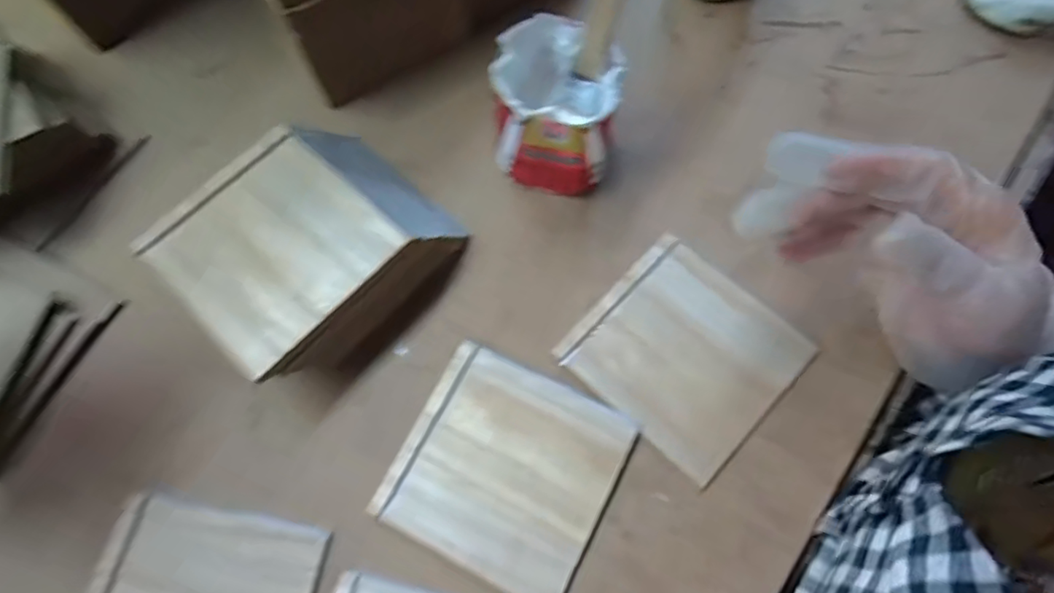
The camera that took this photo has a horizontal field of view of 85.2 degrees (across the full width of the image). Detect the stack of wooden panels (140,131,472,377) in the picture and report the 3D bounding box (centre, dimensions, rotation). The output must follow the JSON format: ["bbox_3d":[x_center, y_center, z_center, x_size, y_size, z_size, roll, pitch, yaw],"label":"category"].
[{"bbox_3d":[-0.119,-0.029,0.329,0.115,0.049,0.138,40,76,13],"label":"stack of wooden panels"}]

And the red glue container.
[{"bbox_3d":[0.017,-0.108,0.339,0.066,0.080,0.067,5,71,2],"label":"red glue container"}]

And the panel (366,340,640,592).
[{"bbox_3d":[-0.011,0.091,0.306,0.109,0.006,0.106,26,73,9],"label":"panel"}]

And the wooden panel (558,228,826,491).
[{"bbox_3d":[0.090,0.030,0.327,0.107,0.005,0.104,42,76,14],"label":"wooden panel"}]

